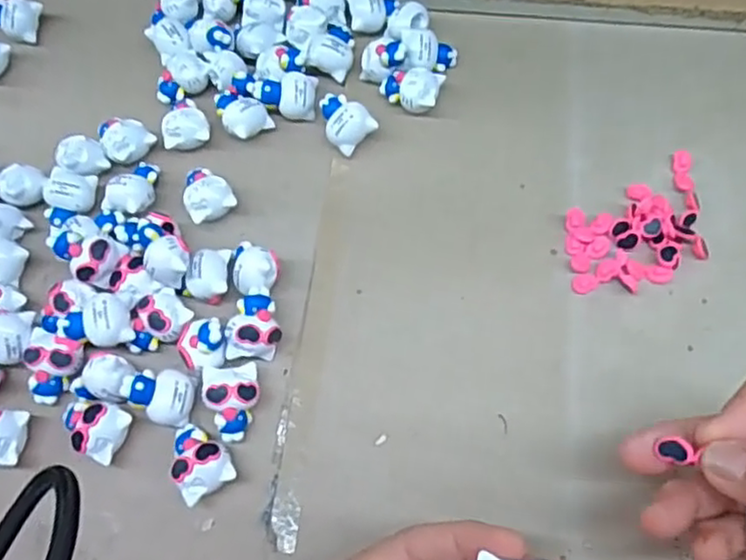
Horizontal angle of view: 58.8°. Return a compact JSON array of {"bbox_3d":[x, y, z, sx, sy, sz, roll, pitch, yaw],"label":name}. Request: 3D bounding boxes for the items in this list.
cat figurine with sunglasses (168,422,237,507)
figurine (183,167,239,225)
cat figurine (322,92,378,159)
[{"bbox_3d":[-0.079,0.081,0.300,0.024,0.020,0.034,-29,70,-9],"label":"cat figurine with sunglasses"},{"bbox_3d":[-0.089,-0.046,0.355,0.025,0.018,0.030,-27,69,-8],"label":"figurine"},{"bbox_3d":[-0.016,-0.088,0.366,0.024,0.019,0.032,-34,71,-10],"label":"cat figurine"}]

